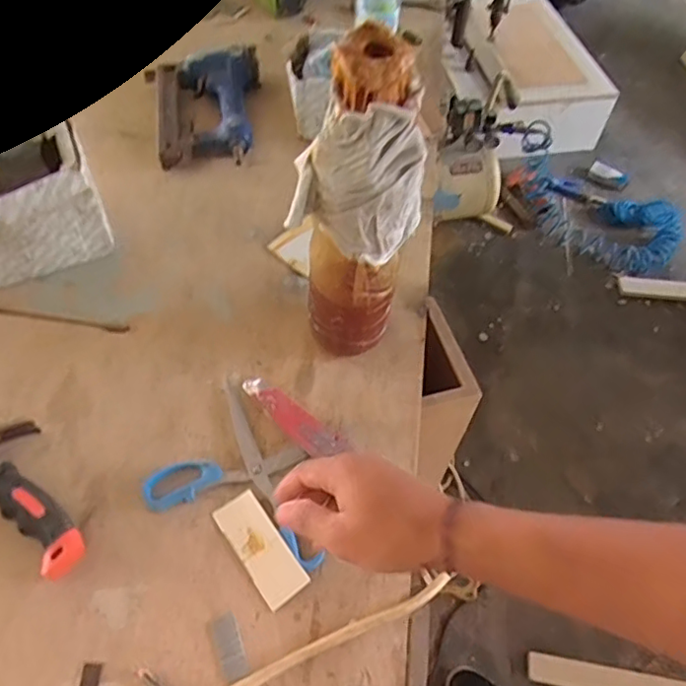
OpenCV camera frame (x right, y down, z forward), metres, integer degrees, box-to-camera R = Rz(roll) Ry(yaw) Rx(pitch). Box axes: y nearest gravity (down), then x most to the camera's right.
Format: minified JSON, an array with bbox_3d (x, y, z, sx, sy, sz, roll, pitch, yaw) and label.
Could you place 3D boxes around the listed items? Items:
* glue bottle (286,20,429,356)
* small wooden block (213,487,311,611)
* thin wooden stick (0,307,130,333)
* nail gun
[{"bbox_3d":[0.017,-0.098,0.525,0.074,0.319,0.104,33,60,18],"label":"glue bottle"},{"bbox_3d":[-0.071,0.175,0.516,0.038,0.010,0.098,-31,62,-22],"label":"small wooden block"},{"bbox_3d":[-0.306,-0.026,0.647,0.151,0.004,0.009,9,55,3],"label":"thin wooden stick"},{"bbox_3d":[-0.190,-0.331,0.836,0.159,0.056,0.206,-6,56,-7],"label":"nail gun"}]

